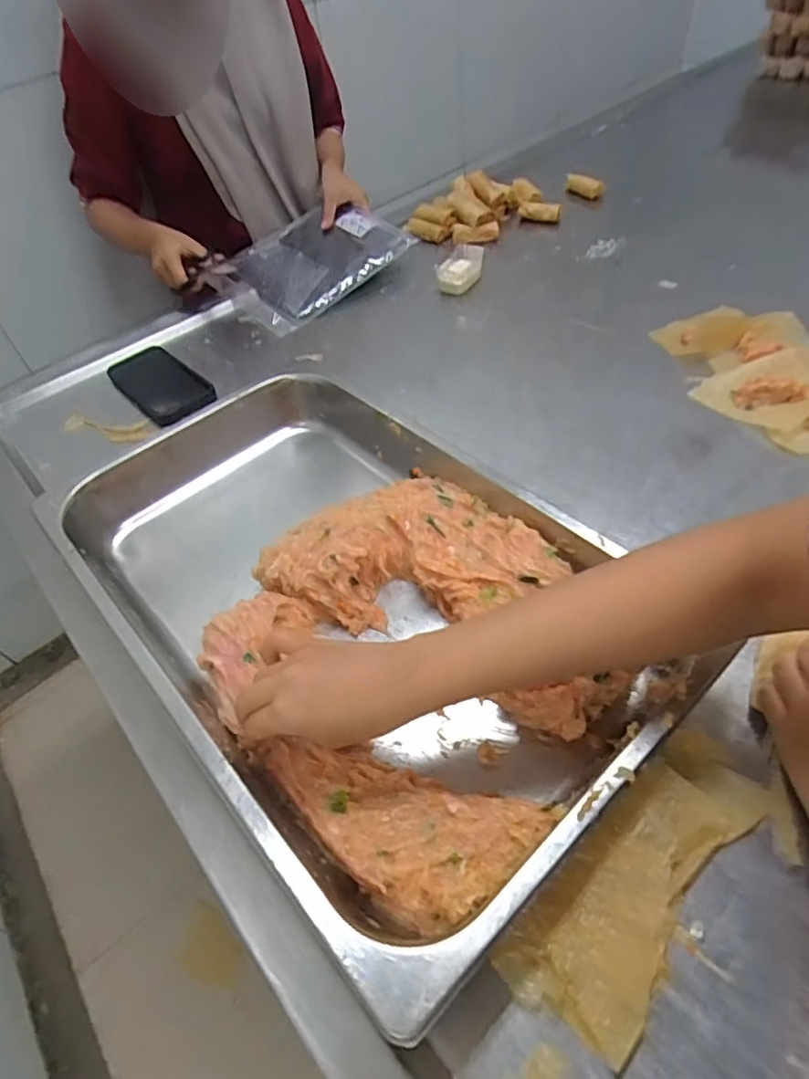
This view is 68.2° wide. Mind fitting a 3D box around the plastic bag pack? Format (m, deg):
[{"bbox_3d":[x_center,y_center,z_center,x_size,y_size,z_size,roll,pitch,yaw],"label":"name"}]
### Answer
[{"bbox_3d":[-0.153,-0.434,0.937,0.269,0.026,0.223,-42,62,-12],"label":"plastic bag pack"}]

